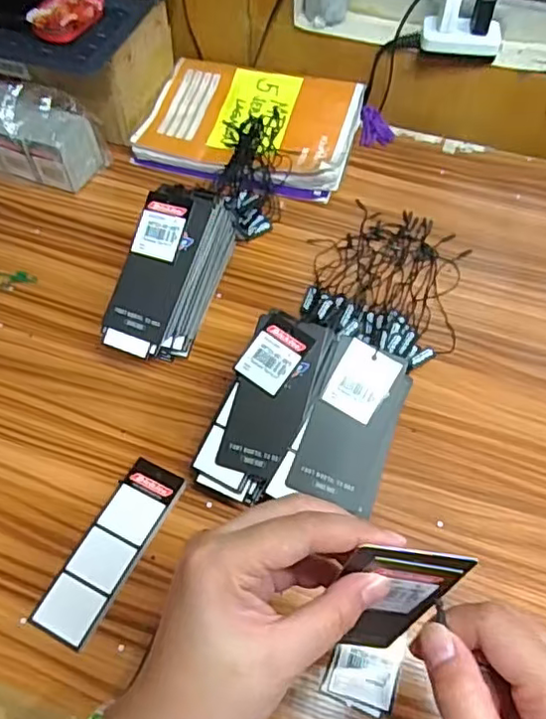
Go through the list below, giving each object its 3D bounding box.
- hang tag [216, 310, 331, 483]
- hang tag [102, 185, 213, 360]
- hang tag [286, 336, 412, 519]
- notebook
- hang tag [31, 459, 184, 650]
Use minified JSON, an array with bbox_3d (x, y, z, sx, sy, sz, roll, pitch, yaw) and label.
[{"bbox_3d":[-0.001,0.023,0.411,0.051,0.004,0.110,15,78,14],"label":"hang tag"},{"bbox_3d":[-0.086,-0.066,0.447,0.048,0.010,0.126,19,86,12],"label":"hang tag"},{"bbox_3d":[0.054,0.042,0.406,0.058,0.008,0.105,21,79,2],"label":"hang tag"},{"bbox_3d":[-0.022,-0.231,0.606,0.201,0.027,0.151,14,59,9],"label":"notebook"},{"bbox_3d":[-0.102,0.122,0.393,0.040,0.009,0.119,23,60,14],"label":"hang tag"}]

